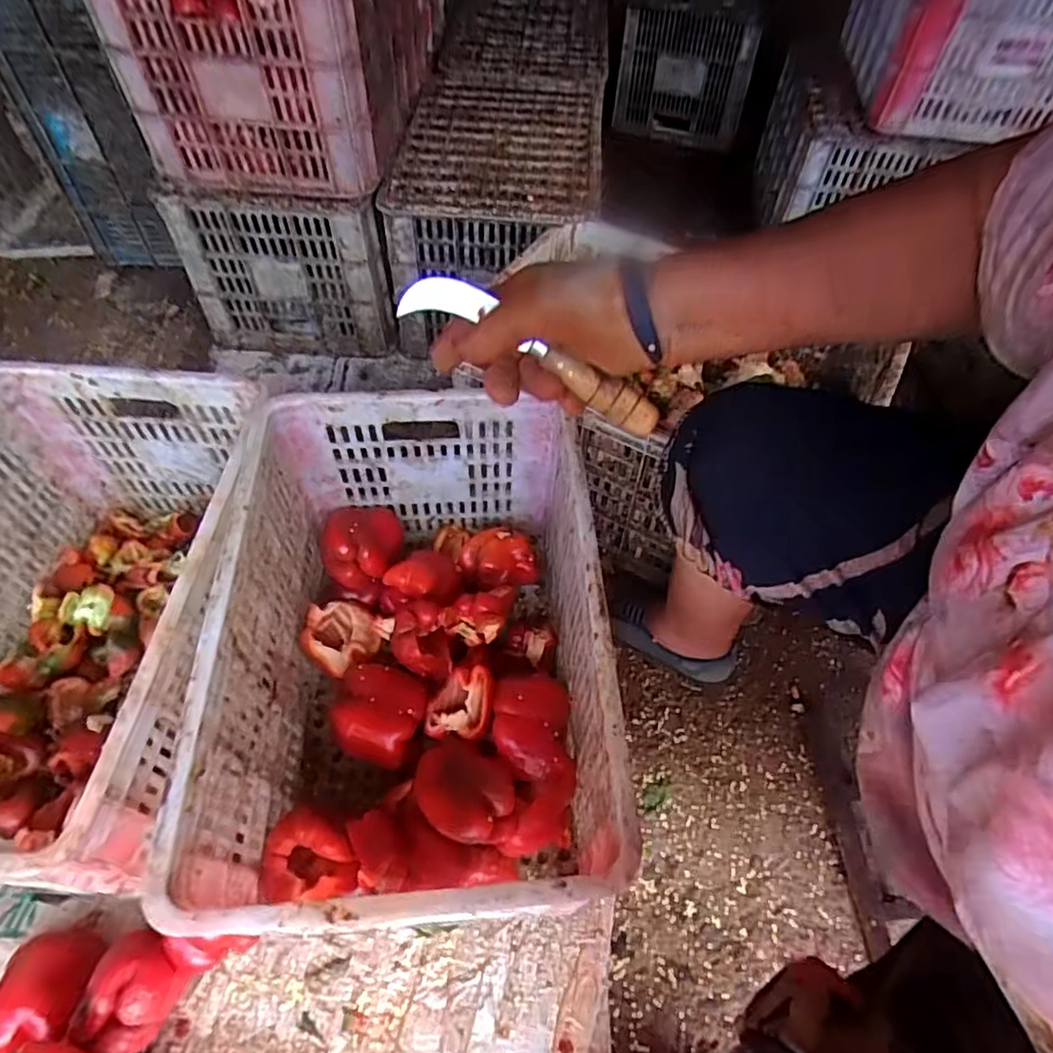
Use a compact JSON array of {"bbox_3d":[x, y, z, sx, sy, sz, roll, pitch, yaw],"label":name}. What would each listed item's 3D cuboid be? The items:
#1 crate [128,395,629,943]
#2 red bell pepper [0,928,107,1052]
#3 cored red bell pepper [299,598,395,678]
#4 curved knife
[{"bbox_3d":[-0.113,0.140,0.693,0.346,0.295,0.501,-3,55,-5],"label":"crate"},{"bbox_3d":[-0.443,0.440,0.598,0.072,0.080,0.108,9,55,4],"label":"red bell pepper"},{"bbox_3d":[-0.230,0.130,0.788,0.083,0.070,0.101,32,60,19],"label":"cored red bell pepper"},{"bbox_3d":[0.005,-0.112,0.406,0.181,0.030,0.021,30,57,-2],"label":"curved knife"}]

